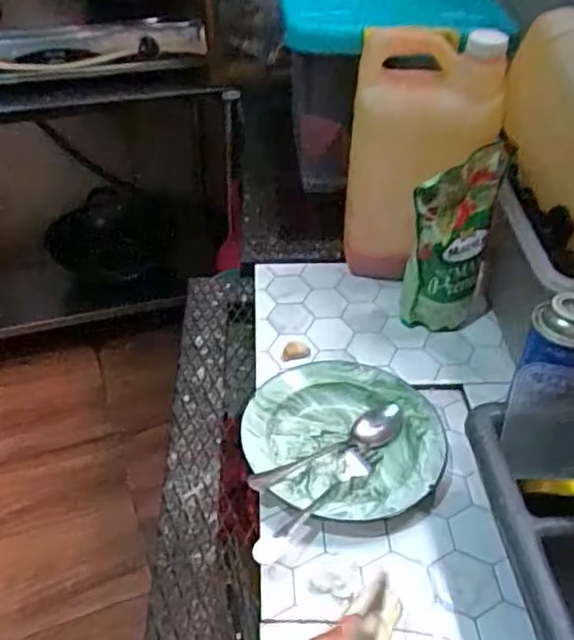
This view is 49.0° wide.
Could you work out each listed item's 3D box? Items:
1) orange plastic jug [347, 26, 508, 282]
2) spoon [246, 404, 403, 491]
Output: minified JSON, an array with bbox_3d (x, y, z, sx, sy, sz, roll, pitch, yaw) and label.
[{"bbox_3d":[0.174,-0.205,0.838,0.176,0.327,0.090,9,37,16],"label":"orange plastic jug"},{"bbox_3d":[0.050,0.138,0.668,0.201,0.034,0.040,-26,46,-27],"label":"spoon"}]

